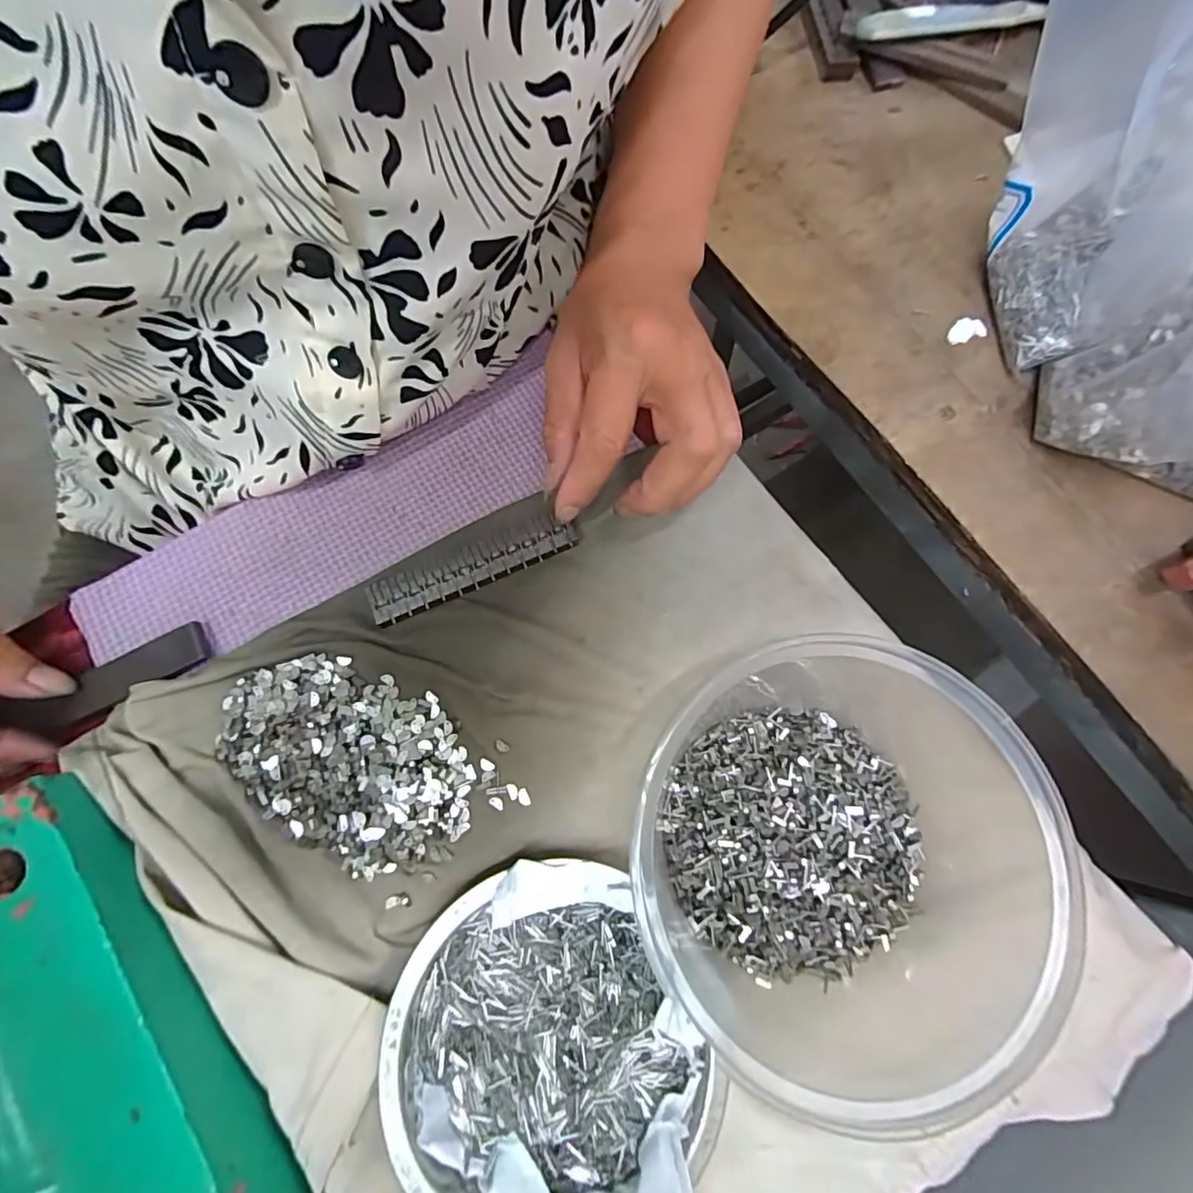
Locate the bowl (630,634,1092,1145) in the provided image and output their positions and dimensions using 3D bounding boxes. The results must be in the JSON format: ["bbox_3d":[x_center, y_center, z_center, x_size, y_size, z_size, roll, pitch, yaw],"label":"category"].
[{"bbox_3d":[0.091,0.094,0.209,0.154,0.064,0.149,1,73,-2],"label":"bowl"}]

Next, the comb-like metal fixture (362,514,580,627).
[{"bbox_3d":[-0.056,-0.013,0.264,0.096,0.012,0.021,-23,77,-5],"label":"comb-like metal fixture"}]

